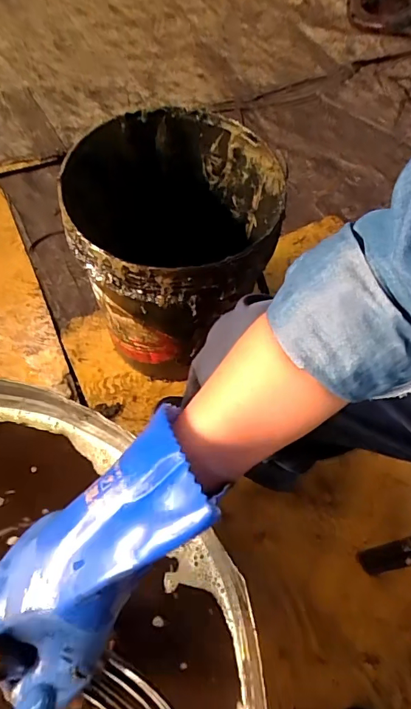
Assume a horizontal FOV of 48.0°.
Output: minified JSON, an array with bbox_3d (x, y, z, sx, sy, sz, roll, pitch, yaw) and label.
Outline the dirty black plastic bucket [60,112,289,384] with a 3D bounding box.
[{"bbox_3d":[-0.033,-0.138,0.709,0.265,0.330,0.251,1,62,-3],"label":"dirty black plastic bucket"}]

